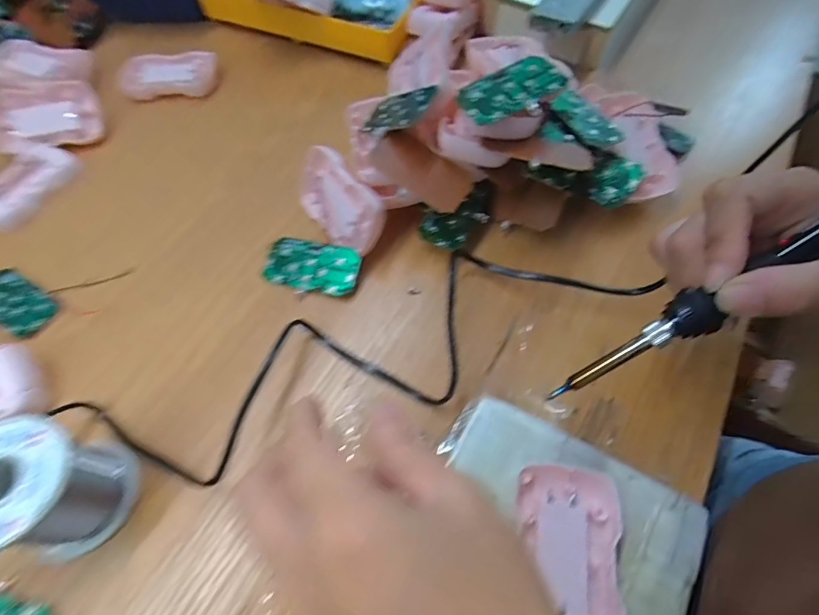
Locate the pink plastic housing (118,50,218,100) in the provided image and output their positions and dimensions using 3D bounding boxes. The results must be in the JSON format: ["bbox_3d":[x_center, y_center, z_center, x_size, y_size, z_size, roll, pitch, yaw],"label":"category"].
[{"bbox_3d":[-0.244,-0.234,0.445,0.094,0.017,0.052,-8,61,-3],"label":"pink plastic housing"}]

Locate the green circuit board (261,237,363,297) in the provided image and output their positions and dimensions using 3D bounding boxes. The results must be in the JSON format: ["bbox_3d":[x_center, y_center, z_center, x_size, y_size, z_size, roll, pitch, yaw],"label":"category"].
[{"bbox_3d":[-0.074,-0.032,0.333,0.074,0.005,0.038,13,81,14],"label":"green circuit board"}]

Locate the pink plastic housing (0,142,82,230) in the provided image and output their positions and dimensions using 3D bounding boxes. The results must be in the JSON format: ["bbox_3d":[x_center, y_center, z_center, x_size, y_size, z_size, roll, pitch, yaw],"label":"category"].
[{"bbox_3d":[-0.332,-0.106,0.380,0.054,0.017,0.087,23,63,13],"label":"pink plastic housing"}]

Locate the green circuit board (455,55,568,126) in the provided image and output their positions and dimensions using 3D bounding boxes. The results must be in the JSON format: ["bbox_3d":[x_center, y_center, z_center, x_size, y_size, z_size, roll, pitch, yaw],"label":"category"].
[{"bbox_3d":[0.068,-0.143,0.288,0.070,0.004,0.033,-28,71,-8],"label":"green circuit board"}]

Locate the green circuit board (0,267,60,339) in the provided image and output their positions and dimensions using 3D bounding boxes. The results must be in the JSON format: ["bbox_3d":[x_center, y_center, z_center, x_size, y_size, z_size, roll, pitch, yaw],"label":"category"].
[{"bbox_3d":[-0.297,-0.005,0.330,0.072,0.005,0.036,27,64,15],"label":"green circuit board"}]

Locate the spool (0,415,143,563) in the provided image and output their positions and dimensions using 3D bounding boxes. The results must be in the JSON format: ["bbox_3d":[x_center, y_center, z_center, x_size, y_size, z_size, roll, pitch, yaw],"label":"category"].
[{"bbox_3d":[-0.195,0.096,0.234,0.060,0.059,0.061,17,62,11],"label":"spool"}]

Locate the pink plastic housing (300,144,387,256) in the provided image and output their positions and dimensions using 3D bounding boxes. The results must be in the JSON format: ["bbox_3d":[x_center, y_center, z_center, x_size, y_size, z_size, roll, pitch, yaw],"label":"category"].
[{"bbox_3d":[-0.053,-0.080,0.336,0.085,0.054,0.012,47,38,16],"label":"pink plastic housing"}]

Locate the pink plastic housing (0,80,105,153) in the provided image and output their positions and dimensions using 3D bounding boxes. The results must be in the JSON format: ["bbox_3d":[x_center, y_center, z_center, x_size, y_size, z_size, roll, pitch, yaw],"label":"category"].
[{"bbox_3d":[-0.336,-0.175,0.404,0.091,0.011,0.059,-9,91,-12],"label":"pink plastic housing"}]

